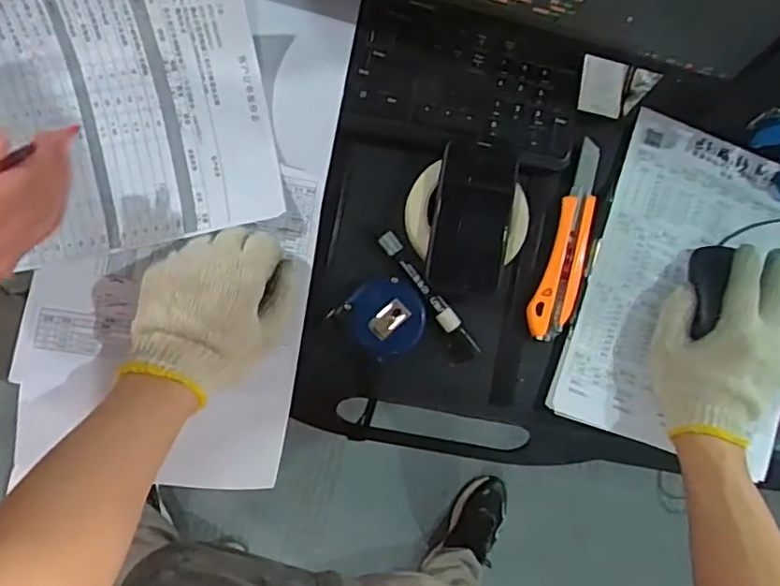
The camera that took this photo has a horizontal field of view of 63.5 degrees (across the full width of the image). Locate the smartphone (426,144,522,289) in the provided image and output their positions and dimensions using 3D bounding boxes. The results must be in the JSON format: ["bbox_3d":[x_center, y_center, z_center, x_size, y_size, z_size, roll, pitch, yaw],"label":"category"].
[{"bbox_3d":[0.072,-0.068,0.552,0.067,0.011,0.127,9,89,-8],"label":"smartphone"}]

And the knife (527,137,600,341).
[{"bbox_3d":[0.164,-0.048,0.566,0.040,0.010,0.183,16,88,-8],"label":"knife"}]

